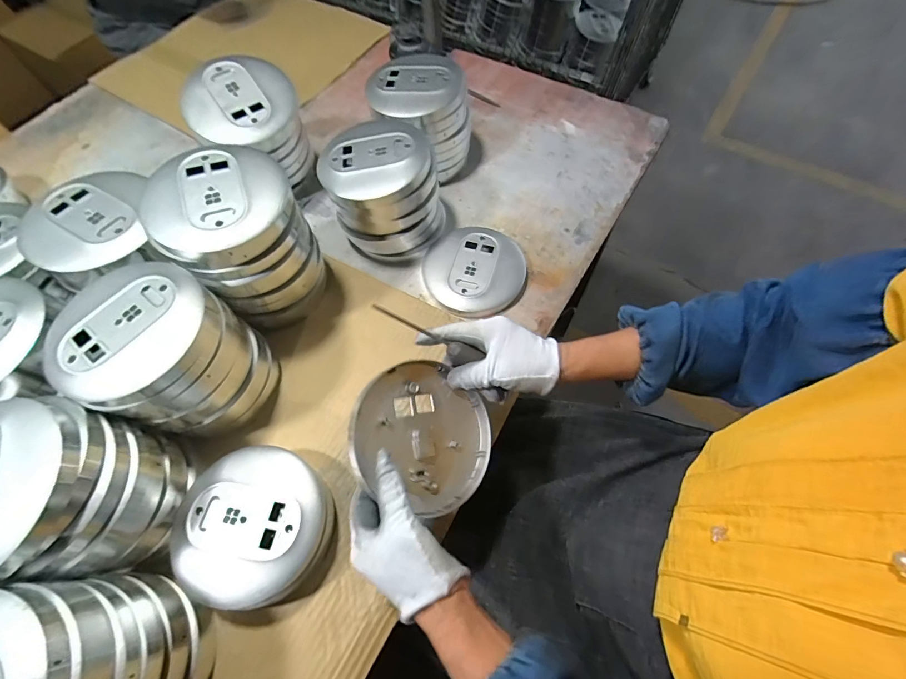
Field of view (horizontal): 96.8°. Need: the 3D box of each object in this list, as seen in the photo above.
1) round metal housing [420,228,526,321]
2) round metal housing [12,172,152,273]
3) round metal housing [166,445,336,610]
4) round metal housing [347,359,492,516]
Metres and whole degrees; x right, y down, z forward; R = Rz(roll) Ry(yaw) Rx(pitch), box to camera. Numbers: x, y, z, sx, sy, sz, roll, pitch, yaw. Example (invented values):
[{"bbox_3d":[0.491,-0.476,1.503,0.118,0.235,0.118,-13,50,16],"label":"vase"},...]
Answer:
[{"bbox_3d":[0.030,-0.093,0.535,0.133,0.022,0.134,-1,63,1],"label":"round metal housing"},{"bbox_3d":[-0.377,-0.124,0.413,0.112,0.021,0.117,-1,63,1],"label":"round metal housing"},{"bbox_3d":[-0.190,0.177,0.390,0.132,0.053,0.130,-1,63,1],"label":"round metal housing"},{"bbox_3d":[-0.027,0.088,0.373,0.135,0.016,0.123,11,68,-30],"label":"round metal housing"}]

